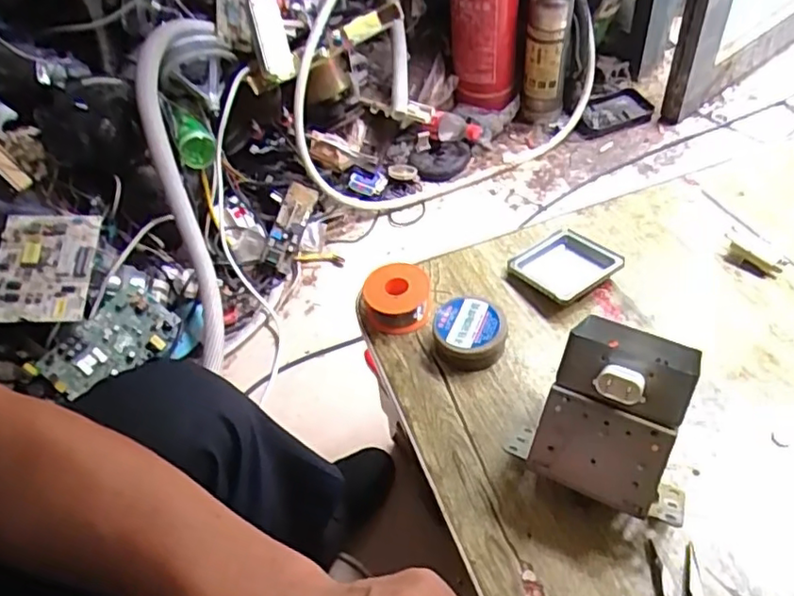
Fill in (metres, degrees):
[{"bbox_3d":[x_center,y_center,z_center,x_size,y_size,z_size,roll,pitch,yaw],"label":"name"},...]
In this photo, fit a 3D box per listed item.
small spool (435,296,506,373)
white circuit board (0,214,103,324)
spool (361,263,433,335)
[{"bbox_3d":[0.056,0.027,0.472,0.052,0.031,0.050,-3,48,4],"label":"small spool"},{"bbox_3d":[-0.569,-0.050,0.999,0.148,0.016,0.191,2,64,-6],"label":"white circuit board"},{"bbox_3d":[0.000,-0.001,0.504,0.051,0.030,0.052,-3,48,4],"label":"spool"}]

